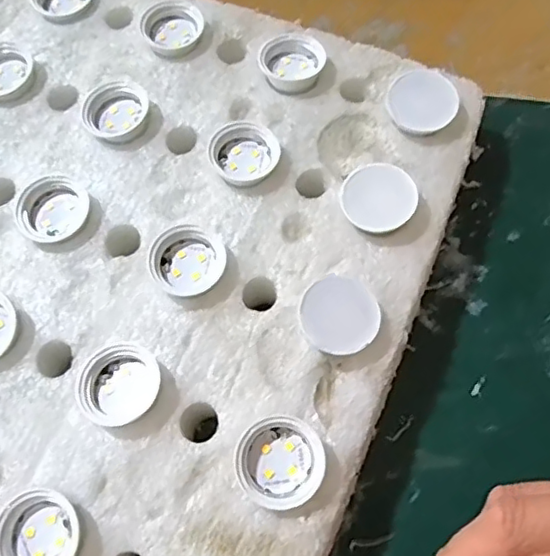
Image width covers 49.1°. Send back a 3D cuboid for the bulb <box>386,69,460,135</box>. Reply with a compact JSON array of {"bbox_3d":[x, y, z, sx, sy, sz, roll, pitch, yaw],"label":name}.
[{"bbox_3d":[0.073,-0.086,0.298,0.033,0.011,0.032,-33,82,-4],"label":"bulb"}]

